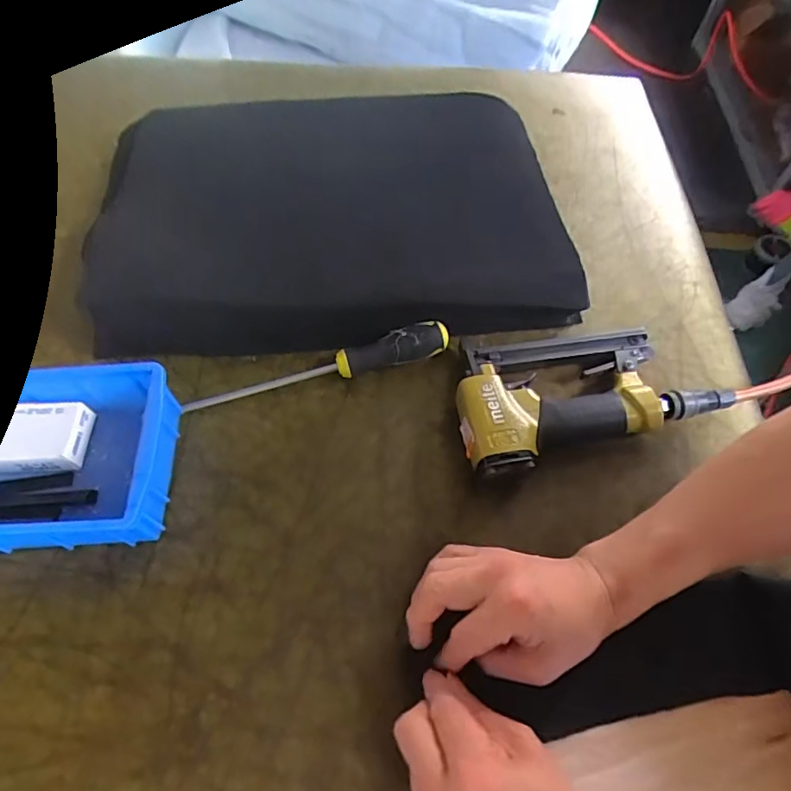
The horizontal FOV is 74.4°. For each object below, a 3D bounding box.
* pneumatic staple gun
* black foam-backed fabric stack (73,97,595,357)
[{"bbox_3d":[0.152,-0.002,0.472,0.203,0.042,0.119,-13,61,-9],"label":"pneumatic staple gun"},{"bbox_3d":[-0.060,-0.199,0.560,0.464,0.079,0.326,-5,60,-4],"label":"black foam-backed fabric stack"}]

